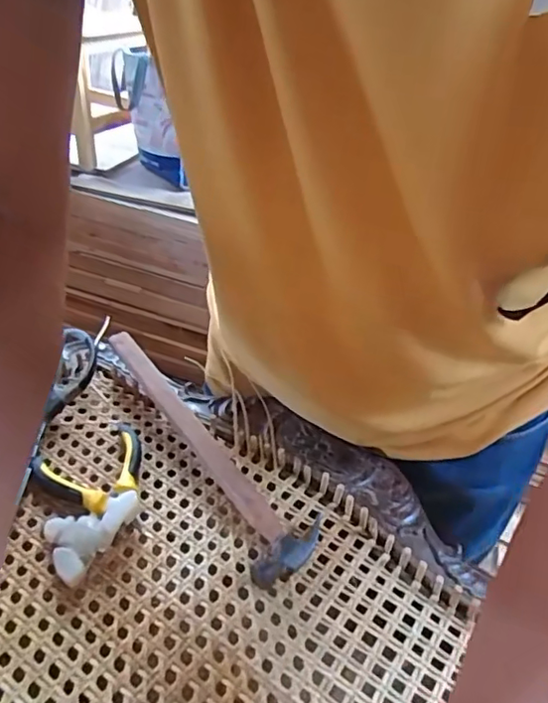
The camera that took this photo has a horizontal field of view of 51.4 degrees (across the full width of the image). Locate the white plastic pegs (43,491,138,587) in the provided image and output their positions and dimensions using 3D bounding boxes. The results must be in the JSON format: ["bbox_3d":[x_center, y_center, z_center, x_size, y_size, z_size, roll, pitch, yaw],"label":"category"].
[{"bbox_3d":[-0.128,0.118,0.390,0.046,0.011,0.068,25,44,25],"label":"white plastic pegs"}]

